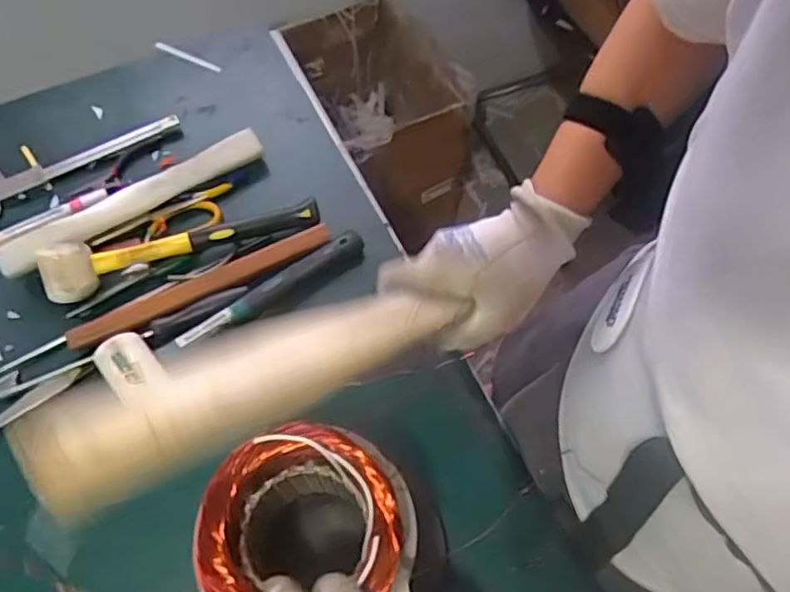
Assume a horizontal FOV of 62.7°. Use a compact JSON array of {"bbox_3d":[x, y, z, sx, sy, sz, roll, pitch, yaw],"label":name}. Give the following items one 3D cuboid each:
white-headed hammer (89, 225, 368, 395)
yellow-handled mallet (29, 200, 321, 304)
[{"bbox_3d":[-0.150,0.010,0.638,0.280,0.034,0.066,-29,68,-14],"label":"white-headed hammer"},{"bbox_3d":[-0.220,-0.061,0.669,0.277,0.044,0.052,-21,66,-10],"label":"yellow-handled mallet"}]

